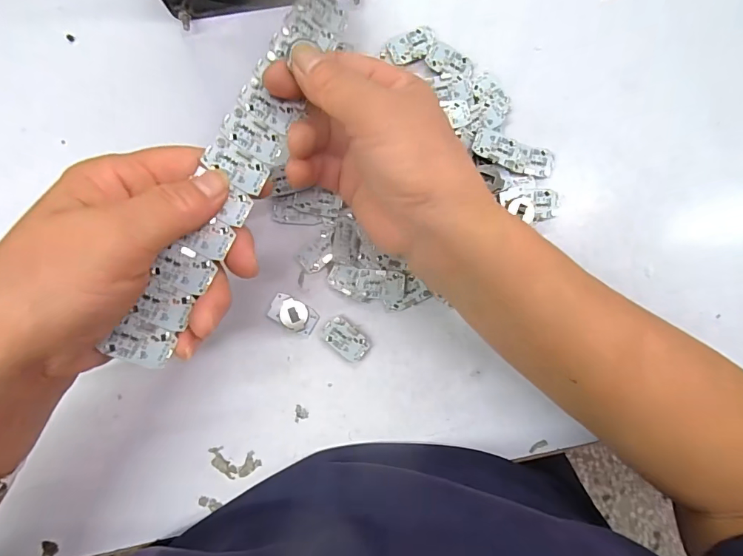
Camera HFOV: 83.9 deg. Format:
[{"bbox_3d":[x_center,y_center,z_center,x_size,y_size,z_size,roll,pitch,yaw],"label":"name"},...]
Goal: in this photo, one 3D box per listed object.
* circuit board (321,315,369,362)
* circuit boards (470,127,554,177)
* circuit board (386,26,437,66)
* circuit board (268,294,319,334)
[{"bbox_3d":[-0.016,0.039,0.261,0.031,0.005,0.019,38,90,-2],"label":"circuit board"},{"bbox_3d":[0.089,-0.076,0.255,0.055,0.010,0.020,10,90,-22],"label":"circuit boards"},{"bbox_3d":[0.026,-0.146,0.259,0.032,0.004,0.019,-28,92,-1],"label":"circuit board"},{"bbox_3d":[-0.049,0.023,0.260,0.030,0.006,0.017,28,90,-2],"label":"circuit board"}]

